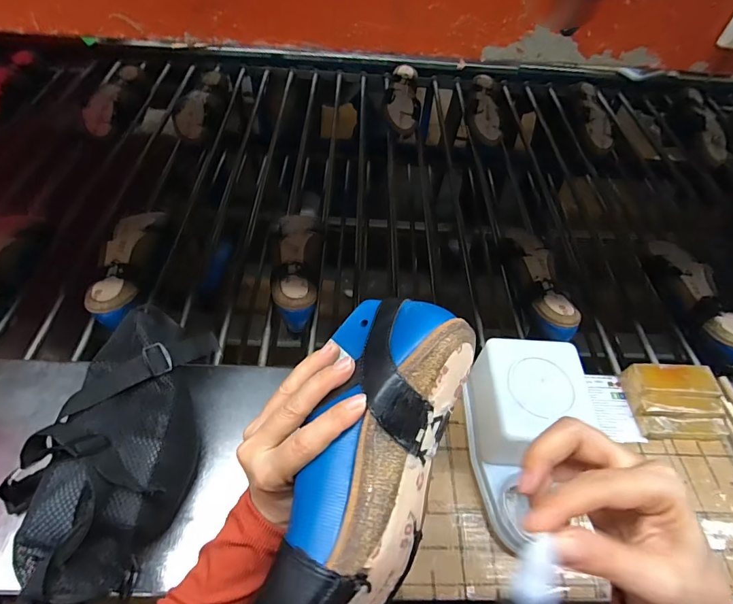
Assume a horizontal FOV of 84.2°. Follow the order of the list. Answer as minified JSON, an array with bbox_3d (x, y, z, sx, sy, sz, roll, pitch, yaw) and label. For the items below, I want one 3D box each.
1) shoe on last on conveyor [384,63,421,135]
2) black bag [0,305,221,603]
[{"bbox_3d":[0.090,-0.493,0.997,0.085,0.073,0.222,8,51,3],"label":"shoe on last on conveyor"},{"bbox_3d":[-0.239,0.142,0.395,0.133,0.114,0.263,12,52,6],"label":"black bag"}]

